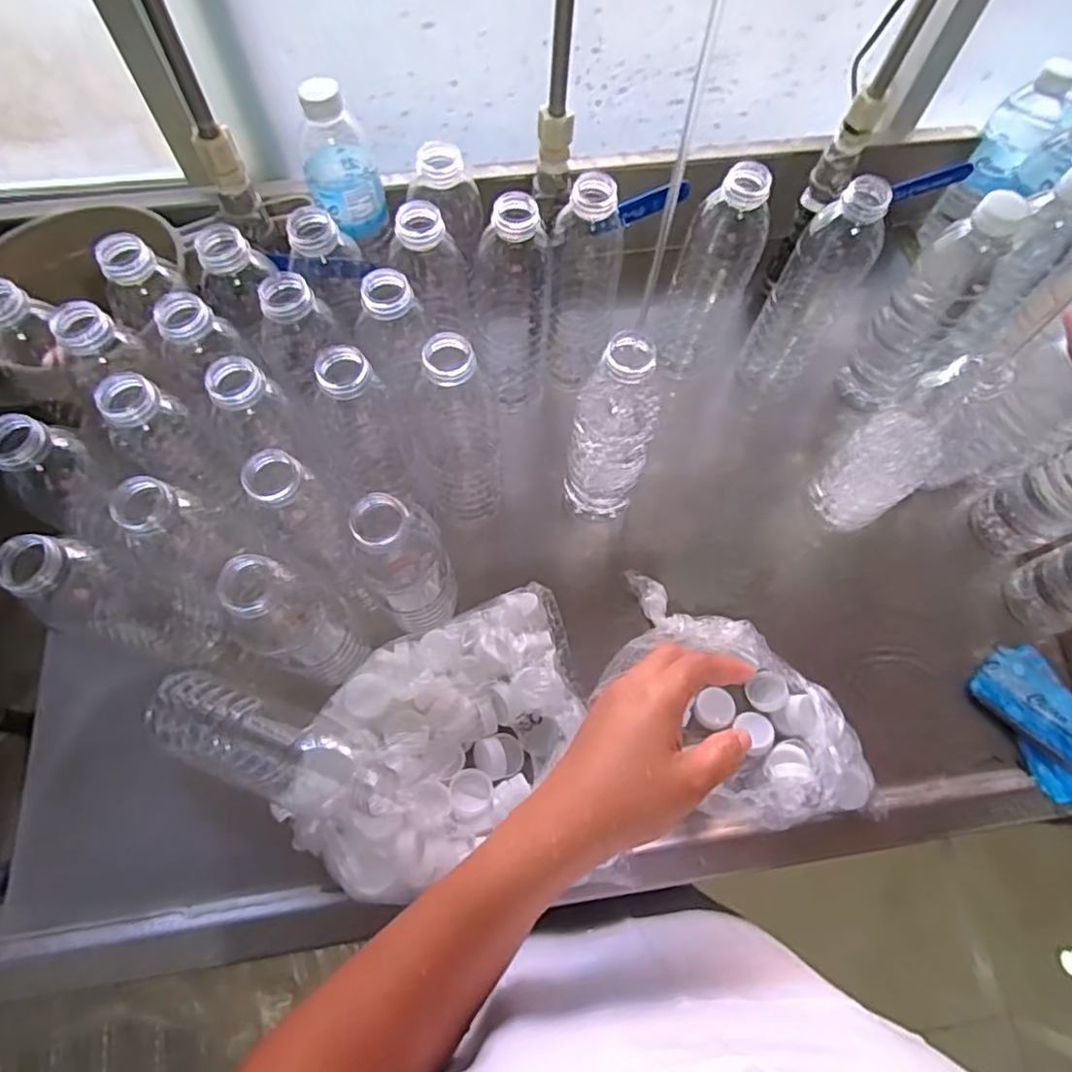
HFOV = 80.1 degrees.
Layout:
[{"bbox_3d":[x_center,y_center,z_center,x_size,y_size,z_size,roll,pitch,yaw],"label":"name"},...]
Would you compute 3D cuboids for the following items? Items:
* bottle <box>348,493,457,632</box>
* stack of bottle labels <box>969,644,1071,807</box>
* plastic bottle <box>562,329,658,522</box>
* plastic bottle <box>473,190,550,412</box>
[{"bbox_3d":[-0.087,0.026,0.432,0.055,0.155,0.047,-25,69,-12],"label":"bottle"},{"bbox_3d":[0.405,0.147,0.496,0.074,0.017,0.124,-25,69,-12],"label":"stack of bottle labels"},{"bbox_3d":[0.055,-0.069,0.483,0.058,0.194,0.051,17,67,6],"label":"plastic bottle"},{"bbox_3d":[-0.021,-0.192,0.536,0.064,0.209,0.061,-1,66,-2],"label":"plastic bottle"}]

